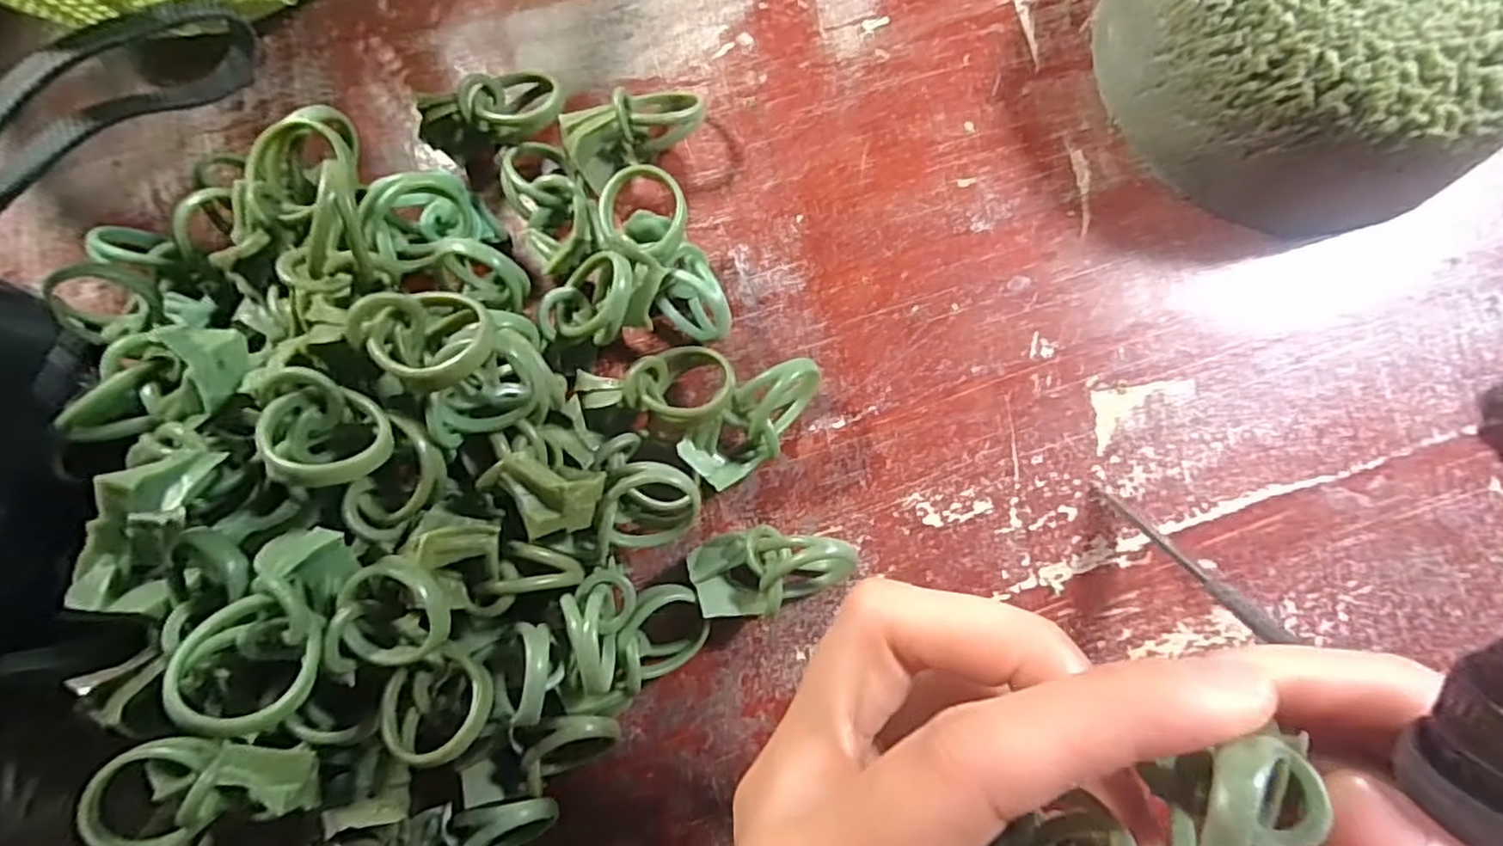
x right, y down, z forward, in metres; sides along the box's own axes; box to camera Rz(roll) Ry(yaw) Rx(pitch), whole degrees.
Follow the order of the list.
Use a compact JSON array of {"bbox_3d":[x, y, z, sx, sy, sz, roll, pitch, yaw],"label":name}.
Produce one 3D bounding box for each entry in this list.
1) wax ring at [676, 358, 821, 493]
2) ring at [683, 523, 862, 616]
[{"bbox_3d":[0.002,0.000,0.191,0.044,0.021,0.019,-38,81,0],"label":"wax ring"},{"bbox_3d":[0.006,0.040,0.185,0.043,0.021,0.023,-16,82,3],"label":"ring"}]

